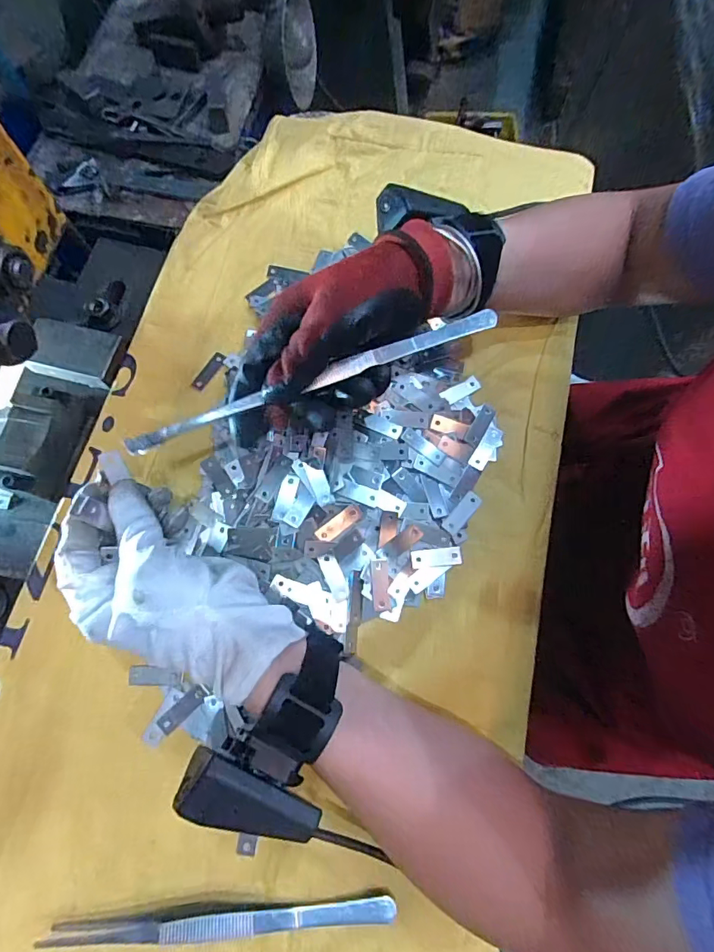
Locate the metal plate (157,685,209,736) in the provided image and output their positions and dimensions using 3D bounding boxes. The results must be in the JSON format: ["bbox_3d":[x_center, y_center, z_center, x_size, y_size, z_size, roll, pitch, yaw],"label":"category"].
[{"bbox_3d":[-0.115,0.153,0.301,0.031,0.004,0.012,-41,90,-15],"label":"metal plate"}]

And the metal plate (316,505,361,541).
[{"bbox_3d":[-0.013,0.032,0.323,0.035,0.004,0.013,-36,77,-10],"label":"metal plate"}]

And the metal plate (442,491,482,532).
[{"bbox_3d":[0.076,0.025,0.330,0.014,0.004,0.034,40,78,11],"label":"metal plate"}]

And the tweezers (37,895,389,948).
[{"bbox_3d":[-0.074,0.251,0.258,0.190,0.015,0.011,-3,74,-1],"label":"tweezers"}]

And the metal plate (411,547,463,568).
[{"bbox_3d":[0.056,0.056,0.321,0.035,0.004,0.012,-5,74,-1],"label":"metal plate"}]

